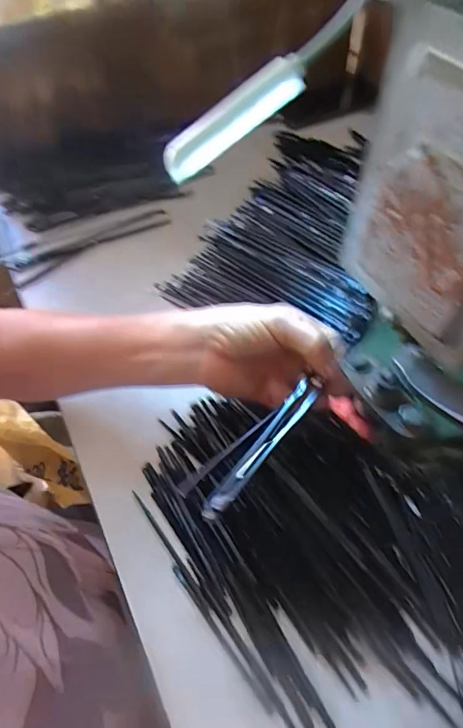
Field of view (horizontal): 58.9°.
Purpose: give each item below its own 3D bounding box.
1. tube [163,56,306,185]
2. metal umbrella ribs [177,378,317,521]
[{"bbox_3d":[0.000,-0.135,0.229,0.087,0.021,0.018,-35,59,7],"label":"tube"},{"bbox_3d":[0.013,0.049,0.250,0.100,0.026,0.034,-42,64,-19],"label":"metal umbrella ribs"}]

